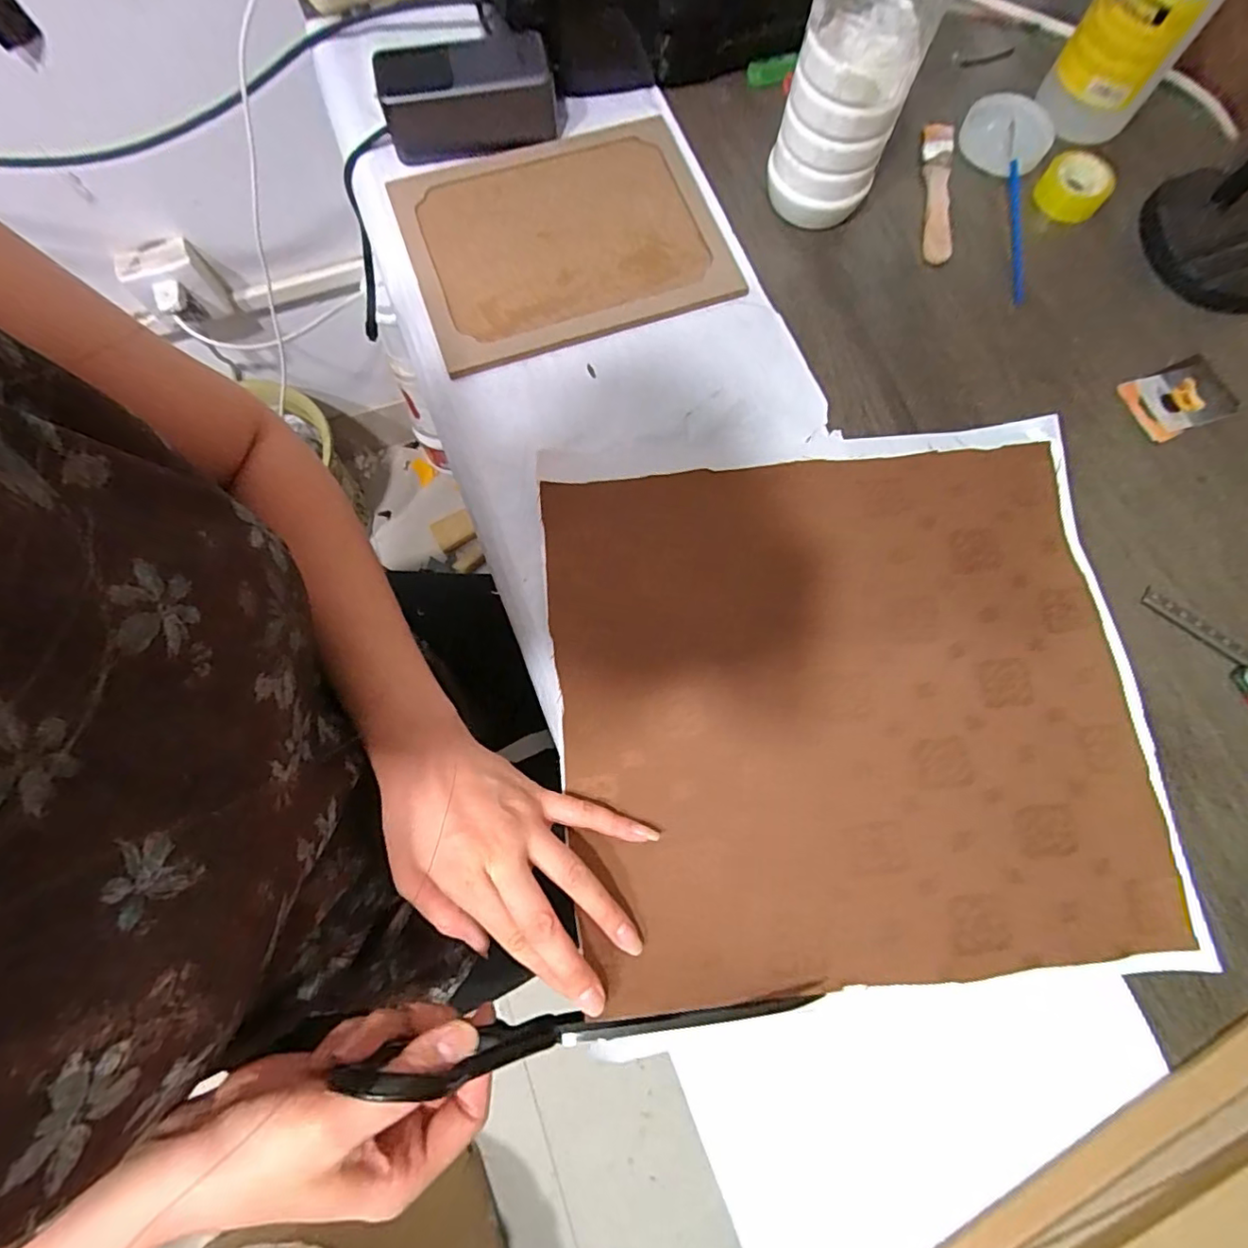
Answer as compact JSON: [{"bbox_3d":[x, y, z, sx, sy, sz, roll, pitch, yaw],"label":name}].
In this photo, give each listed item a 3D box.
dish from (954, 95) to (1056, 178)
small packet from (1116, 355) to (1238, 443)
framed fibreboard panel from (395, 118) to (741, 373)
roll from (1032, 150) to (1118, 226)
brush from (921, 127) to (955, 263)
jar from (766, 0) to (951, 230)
[{"bbox_3d":[0.304,-0.390,0.462,0.066,0.016,0.062,31,78,6],"label":"dish"},{"bbox_3d":[0.405,-0.165,0.425,0.072,0.004,0.050,-22,77,-6],"label":"small packet"},{"bbox_3d":[-0.047,-0.294,0.442,0.224,0.011,0.183,-19,77,-6],"label":"framed fibreboard panel"},{"bbox_3d":[0.354,-0.343,0.457,0.049,0.023,0.049,0,76,-1],"label":"roll"},{"bbox_3d":[0.247,-0.341,0.458,0.025,0.013,0.127,7,76,1],"label":"brush"},{"bbox_3d":[0.150,-0.360,0.380,0.075,0.164,0.084,21,77,4],"label":"jar"}]

